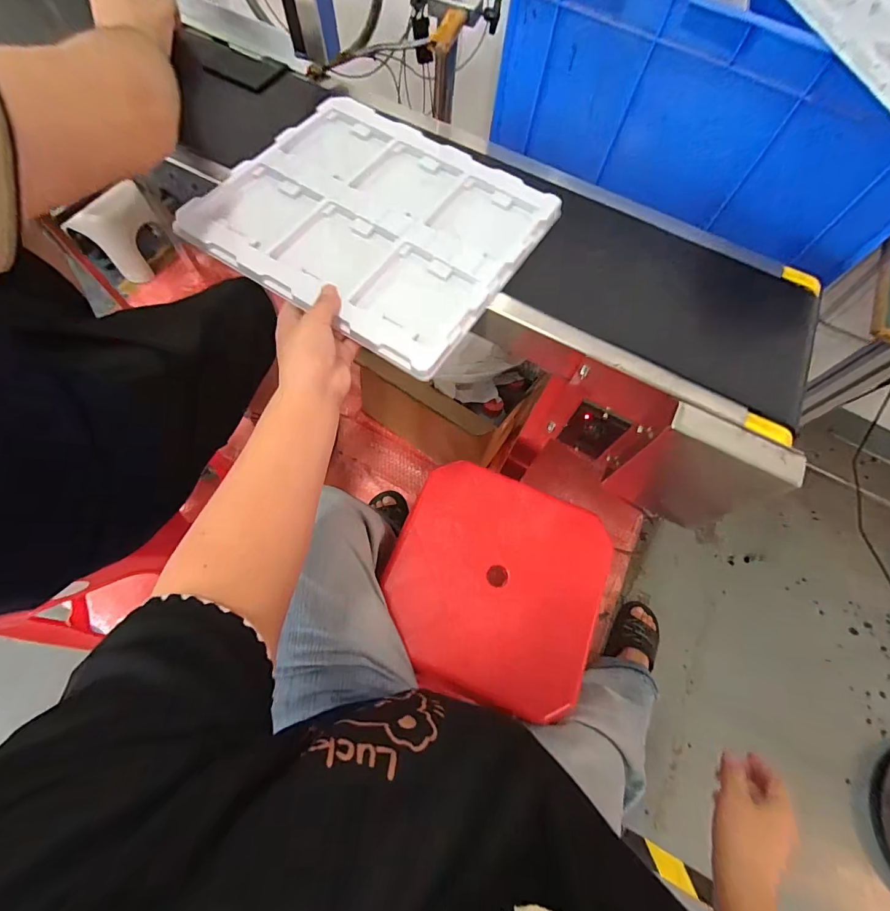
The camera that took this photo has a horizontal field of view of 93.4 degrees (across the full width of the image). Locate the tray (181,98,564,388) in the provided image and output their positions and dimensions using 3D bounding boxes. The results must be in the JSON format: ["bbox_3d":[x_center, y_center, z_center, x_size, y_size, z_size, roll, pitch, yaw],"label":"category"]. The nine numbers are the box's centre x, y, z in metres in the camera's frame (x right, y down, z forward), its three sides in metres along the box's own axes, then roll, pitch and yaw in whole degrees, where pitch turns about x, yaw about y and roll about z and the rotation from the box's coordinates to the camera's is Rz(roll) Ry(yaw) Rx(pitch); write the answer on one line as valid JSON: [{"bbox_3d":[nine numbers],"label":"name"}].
[{"bbox_3d":[-0.073,-0.257,0.451,0.312,0.015,0.275,32,70,10],"label":"tray"}]

